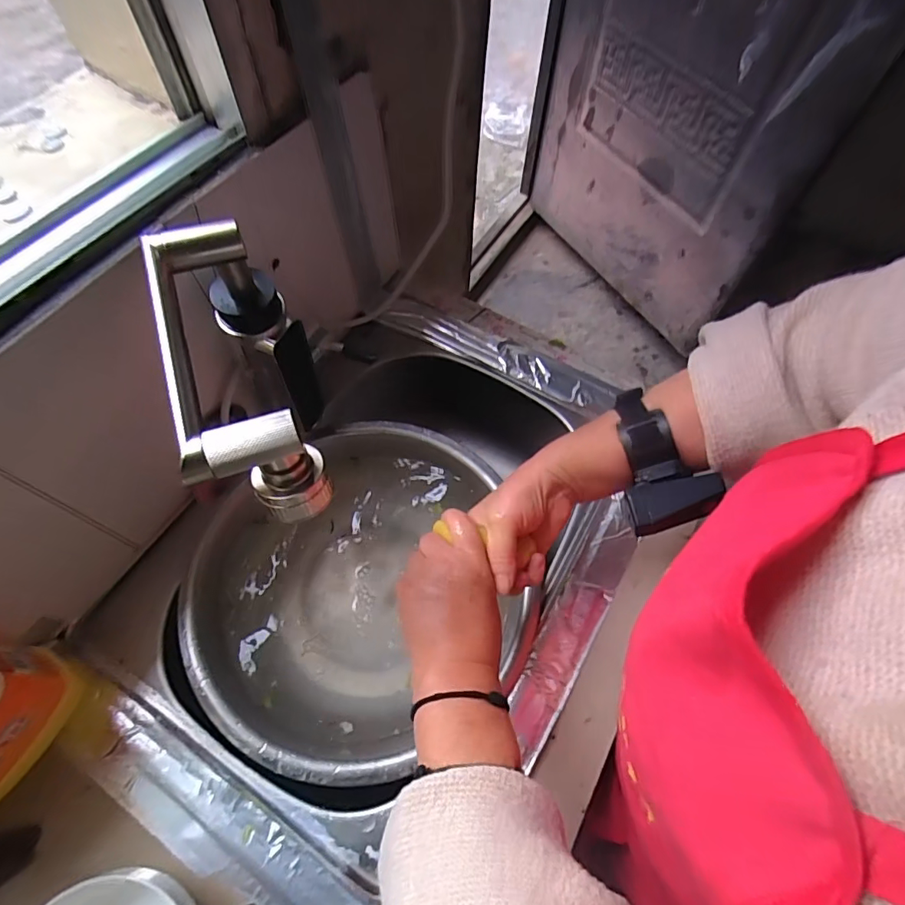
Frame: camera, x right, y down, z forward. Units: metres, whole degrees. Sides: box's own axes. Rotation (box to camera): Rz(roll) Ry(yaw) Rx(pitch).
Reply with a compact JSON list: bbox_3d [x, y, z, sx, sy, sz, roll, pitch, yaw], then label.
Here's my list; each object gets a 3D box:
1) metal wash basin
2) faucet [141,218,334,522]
[{"bbox_3d":[-0.083,0.145,0.521,0.299,0.082,0.339,38,68,16],"label":"metal wash basin"},{"bbox_3d":[-0.140,-0.020,0.397,0.075,0.225,0.203,-18,65,-11],"label":"faucet"}]

